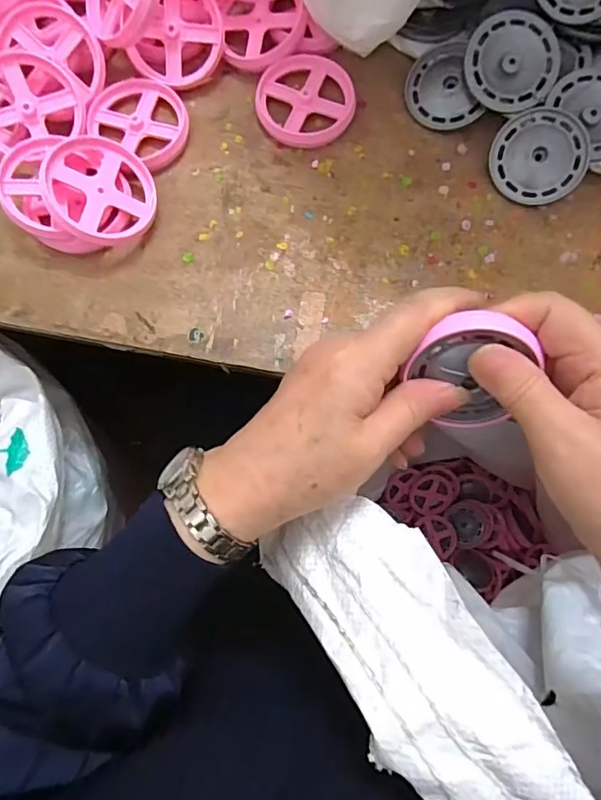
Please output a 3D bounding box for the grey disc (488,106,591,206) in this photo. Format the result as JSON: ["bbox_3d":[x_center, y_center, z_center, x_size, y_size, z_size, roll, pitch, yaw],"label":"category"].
[{"bbox_3d":[0.150,-0.154,0.334,0.056,0.004,0.058,2,96,14],"label":"grey disc"}]

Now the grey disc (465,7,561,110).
[{"bbox_3d":[0.133,-0.212,0.332,0.056,0.004,0.055,0,100,1],"label":"grey disc"}]

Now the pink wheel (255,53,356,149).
[{"bbox_3d":[0.003,-0.199,0.351,0.064,0.008,0.063,0,78,1],"label":"pink wheel"}]

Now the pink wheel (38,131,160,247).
[{"bbox_3d":[-0.121,-0.126,0.320,0.062,0.014,0.065,1,88,-28],"label":"pink wheel"}]

